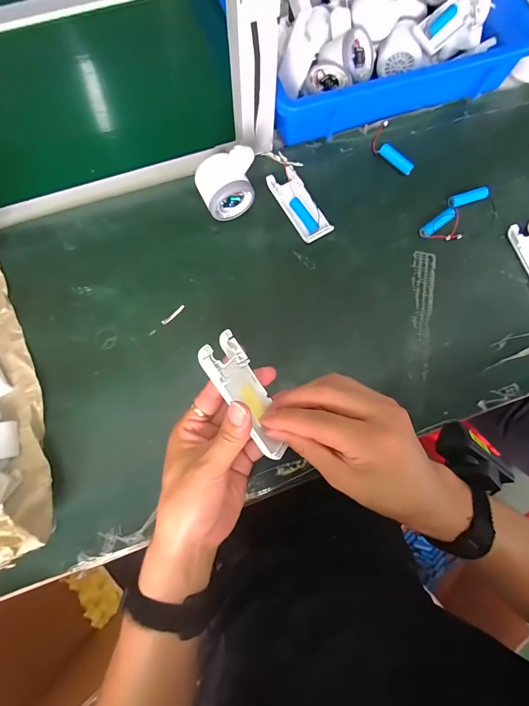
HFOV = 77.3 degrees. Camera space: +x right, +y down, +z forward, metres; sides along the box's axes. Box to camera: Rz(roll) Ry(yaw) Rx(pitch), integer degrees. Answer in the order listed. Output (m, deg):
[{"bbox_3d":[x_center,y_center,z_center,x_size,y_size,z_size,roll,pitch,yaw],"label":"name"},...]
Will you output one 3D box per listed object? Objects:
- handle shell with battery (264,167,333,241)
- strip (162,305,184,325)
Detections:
[{"bbox_3d":[0.045,-0.191,0.424,0.040,0.019,0.101,-29,79,-7],"label":"handle shell with battery"},{"bbox_3d":[-0.109,-0.046,0.397,0.033,0.004,0.007,-43,81,-10],"label":"strip"}]

